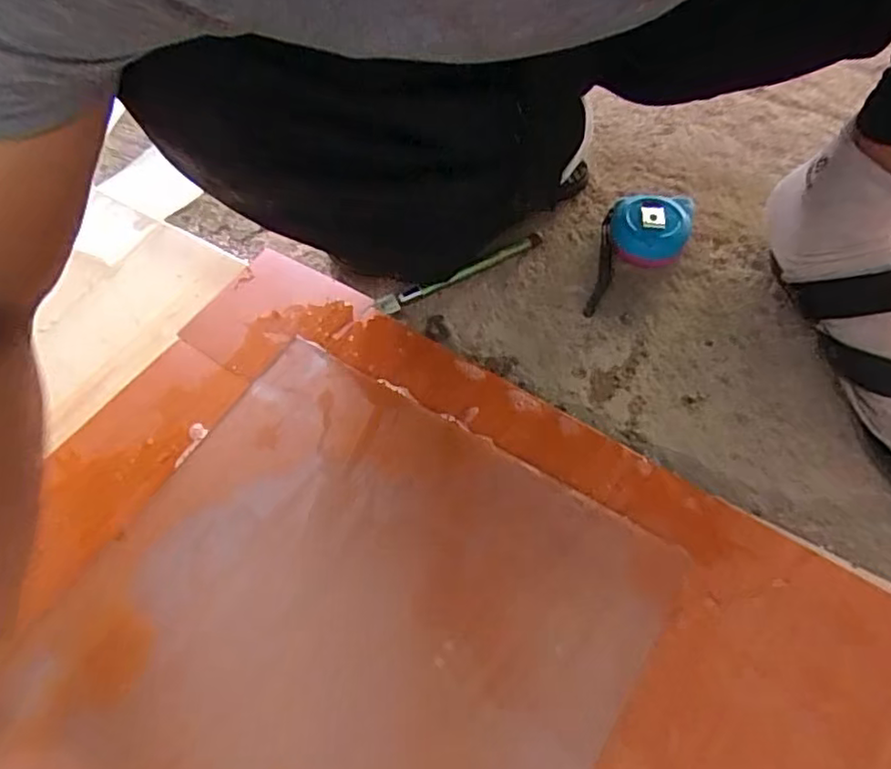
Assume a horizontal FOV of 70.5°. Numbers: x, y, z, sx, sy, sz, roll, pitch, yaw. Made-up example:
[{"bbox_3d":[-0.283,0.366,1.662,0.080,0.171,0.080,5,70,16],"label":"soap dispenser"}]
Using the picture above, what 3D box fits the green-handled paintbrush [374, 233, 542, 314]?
[{"bbox_3d":[0.016,-0.099,0.554,0.167,0.015,0.014,-28,62,-14],"label":"green-handled paintbrush"}]

